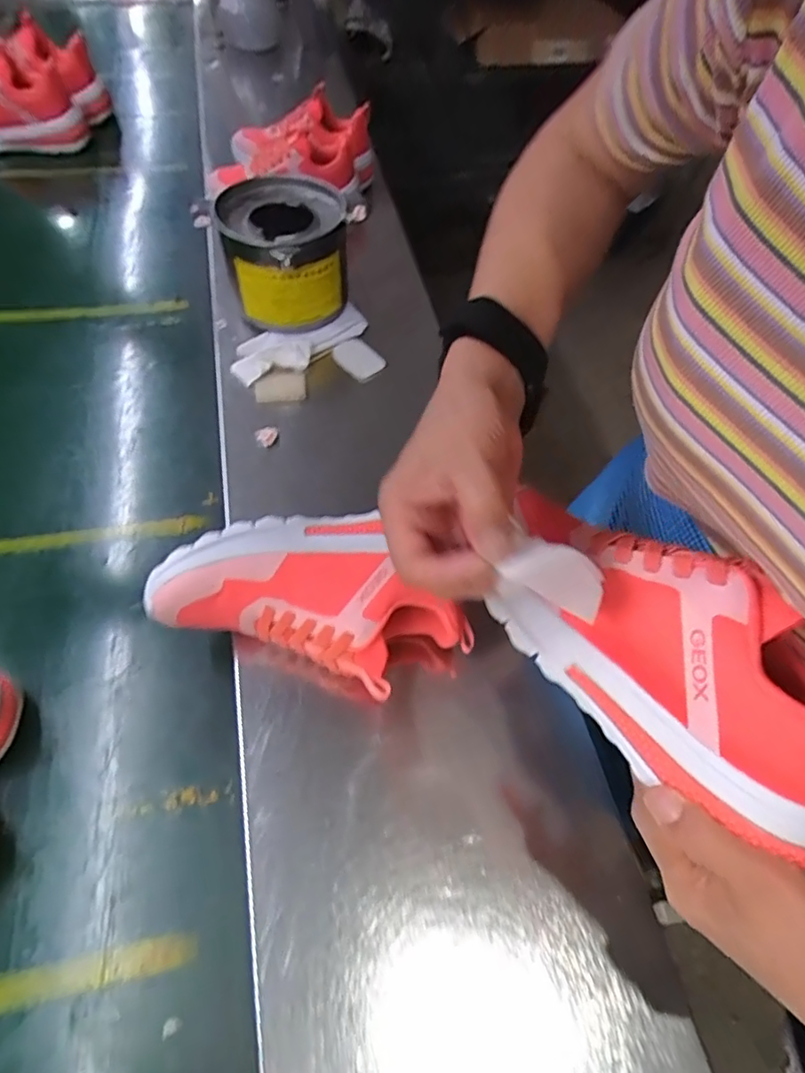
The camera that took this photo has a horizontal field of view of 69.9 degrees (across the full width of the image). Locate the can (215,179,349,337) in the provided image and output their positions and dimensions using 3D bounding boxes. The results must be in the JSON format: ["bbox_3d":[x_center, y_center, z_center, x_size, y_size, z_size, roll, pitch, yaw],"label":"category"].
[{"bbox_3d":[-0.136,-0.326,0.671,0.134,0.109,0.153,-7,59,-10],"label":"can"}]

